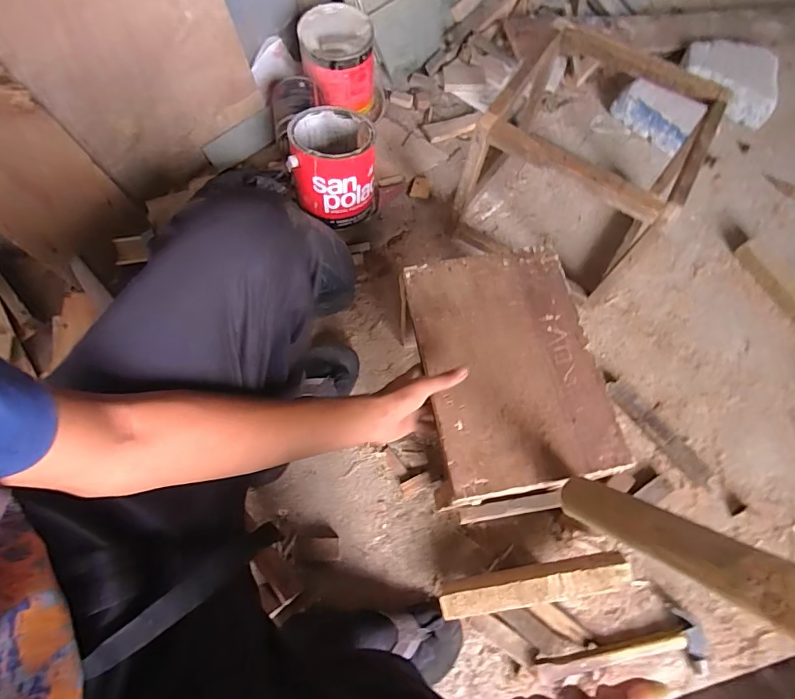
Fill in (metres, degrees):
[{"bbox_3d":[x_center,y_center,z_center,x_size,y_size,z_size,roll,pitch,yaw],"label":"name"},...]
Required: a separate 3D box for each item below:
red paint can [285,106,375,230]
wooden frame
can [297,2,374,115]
[{"bbox_3d":[-0.116,-0.341,0.850,0.148,0.141,0.170,-4,67,-4],"label":"red paint can"},{"bbox_3d":[0.329,-0.337,0.833,0.320,0.267,0.360,30,70,11],"label":"wooden frame"},{"bbox_3d":[-0.127,-0.611,0.987,0.145,0.160,0.142,1,67,-2],"label":"can"}]

